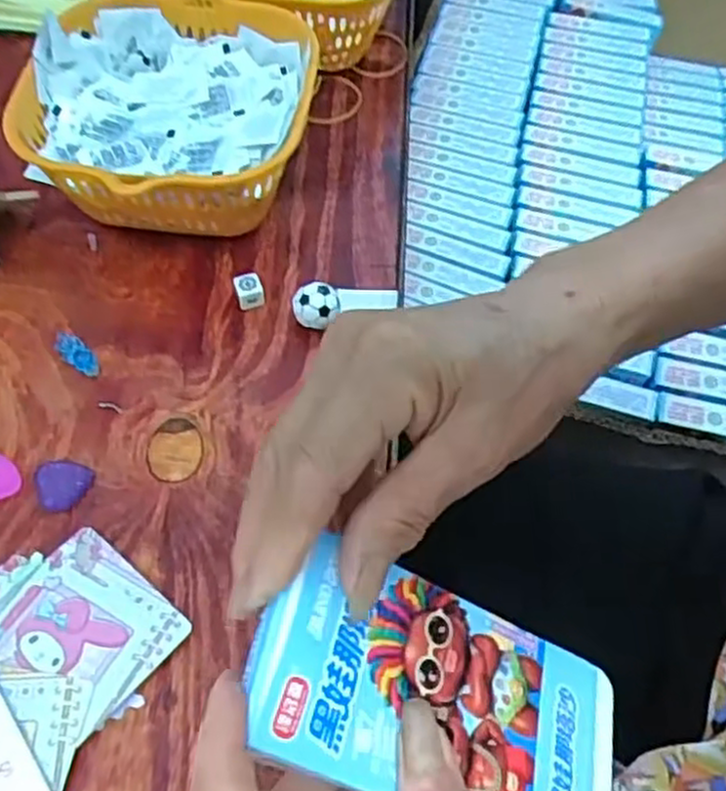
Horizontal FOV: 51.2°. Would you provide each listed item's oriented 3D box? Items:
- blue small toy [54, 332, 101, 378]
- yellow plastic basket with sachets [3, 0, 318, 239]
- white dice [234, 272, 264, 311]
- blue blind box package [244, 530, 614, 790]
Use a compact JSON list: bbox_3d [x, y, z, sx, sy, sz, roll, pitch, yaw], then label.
[{"bbox_3d":[-0.132,-0.020,0.349,0.012,0.008,0.030,-39,68,-23],"label":"blue small toy"},{"bbox_3d":[-0.095,-0.134,0.387,0.136,0.063,0.141,3,59,-1],"label":"yellow plastic basket with sachets"},{"bbox_3d":[-0.055,-0.051,0.367,0.012,0.014,0.013,-16,61,-13],"label":"white dice"},{"bbox_3d":[0.027,0.093,0.232,0.123,0.011,0.066,25,57,-17],"label":"blue blind box package"}]

